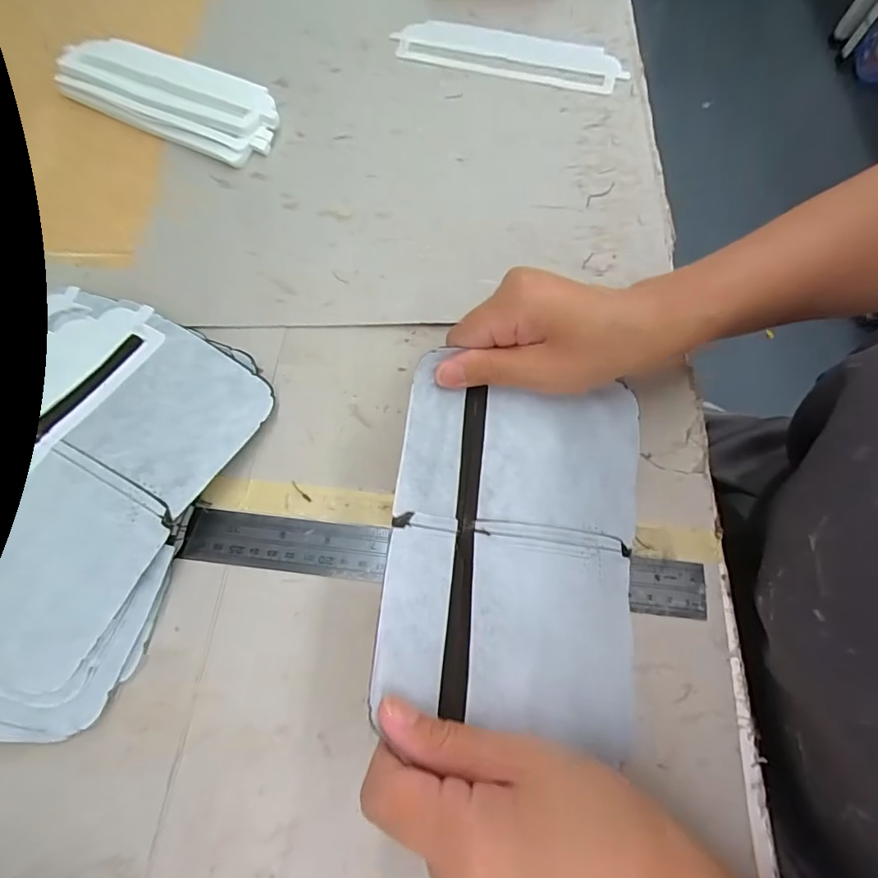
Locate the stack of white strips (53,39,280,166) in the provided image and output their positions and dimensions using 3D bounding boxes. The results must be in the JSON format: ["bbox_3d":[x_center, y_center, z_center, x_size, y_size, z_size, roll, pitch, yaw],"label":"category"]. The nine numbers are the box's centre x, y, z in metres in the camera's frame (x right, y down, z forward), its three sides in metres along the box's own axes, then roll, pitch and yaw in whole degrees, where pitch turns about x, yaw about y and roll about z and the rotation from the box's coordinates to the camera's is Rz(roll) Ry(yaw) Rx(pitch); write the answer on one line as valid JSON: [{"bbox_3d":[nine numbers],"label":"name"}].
[{"bbox_3d":[-0.210,-0.268,0.391,0.186,0.013,0.072,24,72,8],"label":"stack of white strips"}]

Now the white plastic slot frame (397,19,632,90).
[{"bbox_3d":[0.057,-0.318,0.412,0.184,0.005,0.054,11,70,4],"label":"white plastic slot frame"}]

